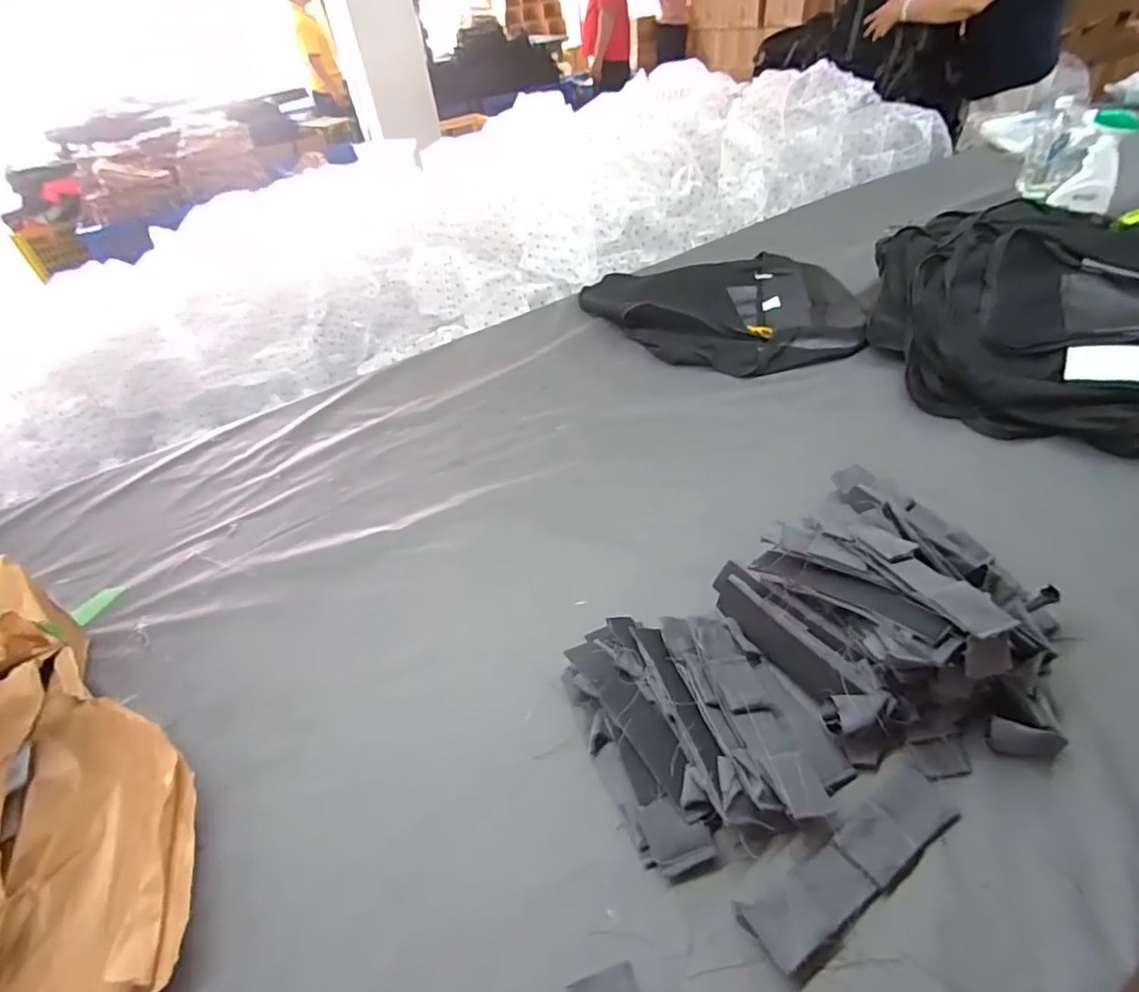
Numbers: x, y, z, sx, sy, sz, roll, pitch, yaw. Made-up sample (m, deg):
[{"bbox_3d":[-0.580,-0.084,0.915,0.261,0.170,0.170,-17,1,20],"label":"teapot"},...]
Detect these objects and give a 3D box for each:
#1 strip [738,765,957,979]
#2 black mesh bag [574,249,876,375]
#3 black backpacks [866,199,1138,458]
[{"bbox_3d":[0.221,0.281,0.449,0.195,0.025,0.051,-24,44,-18],"label":"strip"},{"bbox_3d":[0.284,-0.365,1.124,0.508,0.053,0.444,-4,42,4],"label":"black mesh bag"},{"bbox_3d":[0.776,-0.281,0.898,0.551,0.141,0.555,13,46,22],"label":"black backpacks"}]

